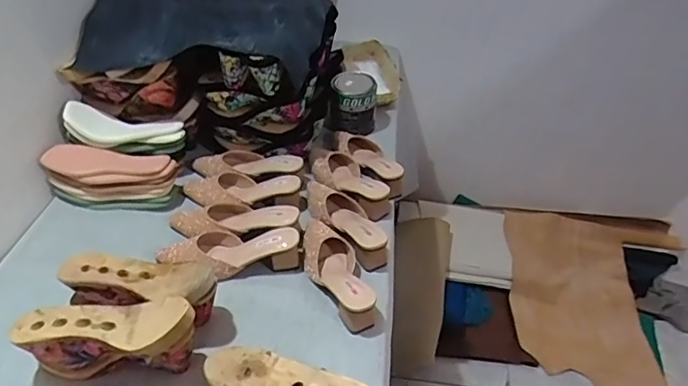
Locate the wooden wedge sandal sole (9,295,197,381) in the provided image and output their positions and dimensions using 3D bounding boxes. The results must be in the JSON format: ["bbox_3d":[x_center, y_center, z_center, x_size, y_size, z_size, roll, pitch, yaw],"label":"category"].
[{"bbox_3d":[-0.320,0.200,0.709,0.231,0.116,0.079,1,40,-2],"label":"wooden wedge sandal sole"}]

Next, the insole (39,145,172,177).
[{"bbox_3d":[-0.465,-0.069,1.001,0.238,0.024,0.070,2,60,1],"label":"insole"}]

